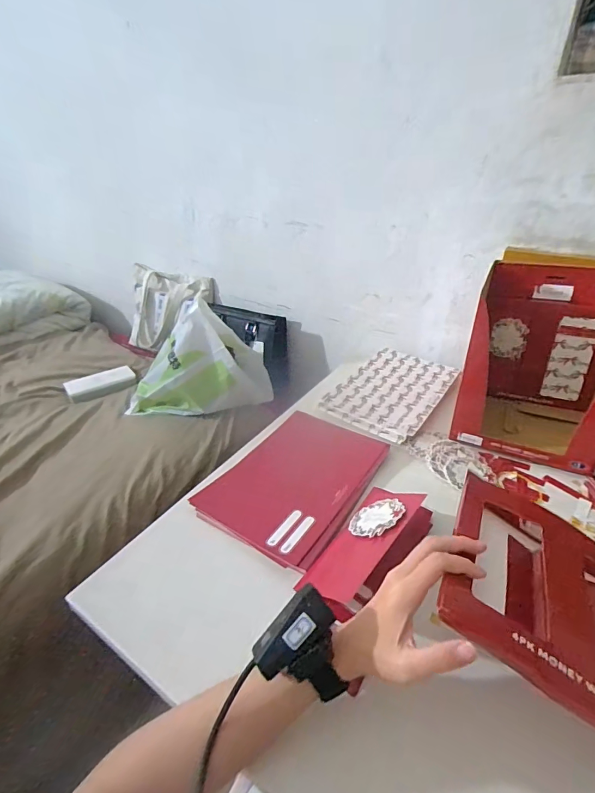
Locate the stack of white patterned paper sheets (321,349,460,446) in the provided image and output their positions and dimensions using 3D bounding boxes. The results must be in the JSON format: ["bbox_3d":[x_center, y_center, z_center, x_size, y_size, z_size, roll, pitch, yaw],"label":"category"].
[{"bbox_3d":[0.184,-0.015,0.773,0.174,0.009,0.272,22,40,30],"label":"stack of white patterned paper sheets"}]

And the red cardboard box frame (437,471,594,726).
[{"bbox_3d":[0.230,0.171,0.358,0.190,0.022,0.230,32,30,16],"label":"red cardboard box frame"}]

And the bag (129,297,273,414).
[{"bbox_3d":[-0.228,-0.087,0.926,0.318,0.247,0.164,-8,32,-14],"label":"bag"}]

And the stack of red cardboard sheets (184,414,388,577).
[{"bbox_3d":[0.001,0.112,0.583,0.190,0.019,0.251,20,36,30],"label":"stack of red cardboard sheets"}]

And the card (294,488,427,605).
[{"bbox_3d":[0.081,0.160,0.472,0.078,0.049,0.178,21,37,31],"label":"card"}]

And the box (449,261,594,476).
[{"bbox_3d":[0.384,-0.057,0.635,0.202,0.242,0.218,15,34,24],"label":"box"}]

